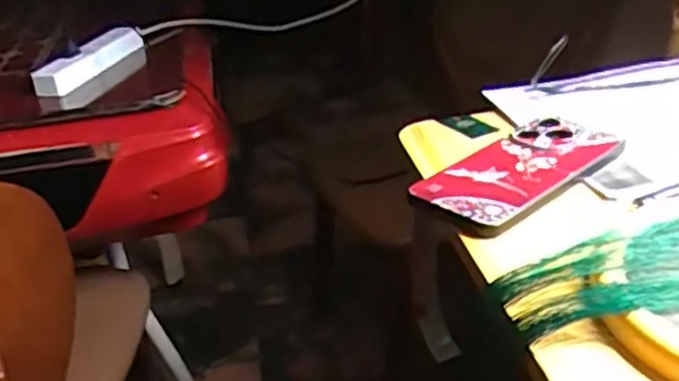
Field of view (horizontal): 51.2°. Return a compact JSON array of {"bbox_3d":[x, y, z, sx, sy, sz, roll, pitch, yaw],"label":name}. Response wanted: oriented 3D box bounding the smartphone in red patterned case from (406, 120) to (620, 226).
[{"bbox_3d":[0.131,-0.018,0.512,0.154,0.014,0.075,-26,34,-33],"label":"smartphone in red patterned case"}]

